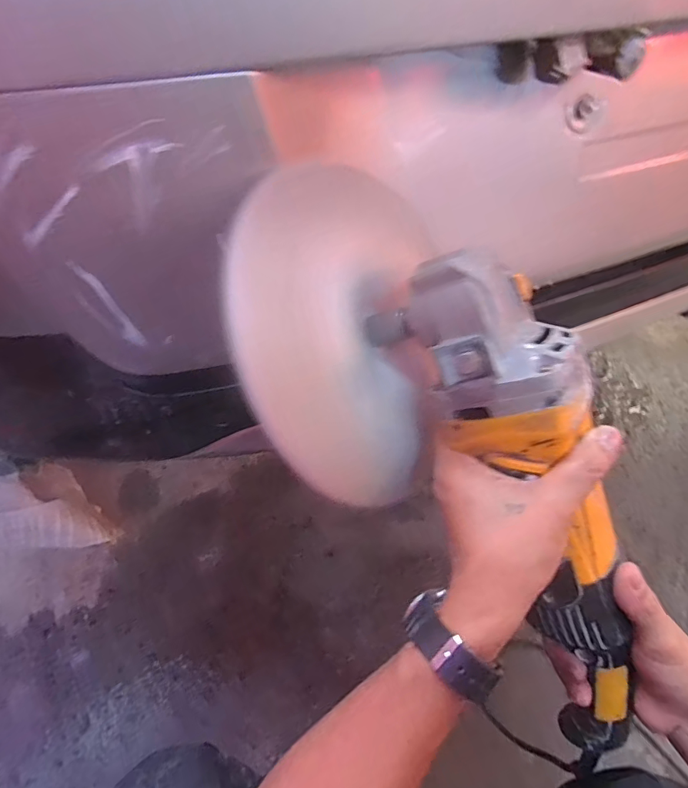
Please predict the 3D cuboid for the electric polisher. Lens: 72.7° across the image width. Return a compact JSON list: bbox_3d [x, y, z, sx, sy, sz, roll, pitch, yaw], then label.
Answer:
[{"bbox_3d":[0.099,0.050,0.303,0.184,0.120,0.454,-39,95,-29],"label":"electric polisher"}]

